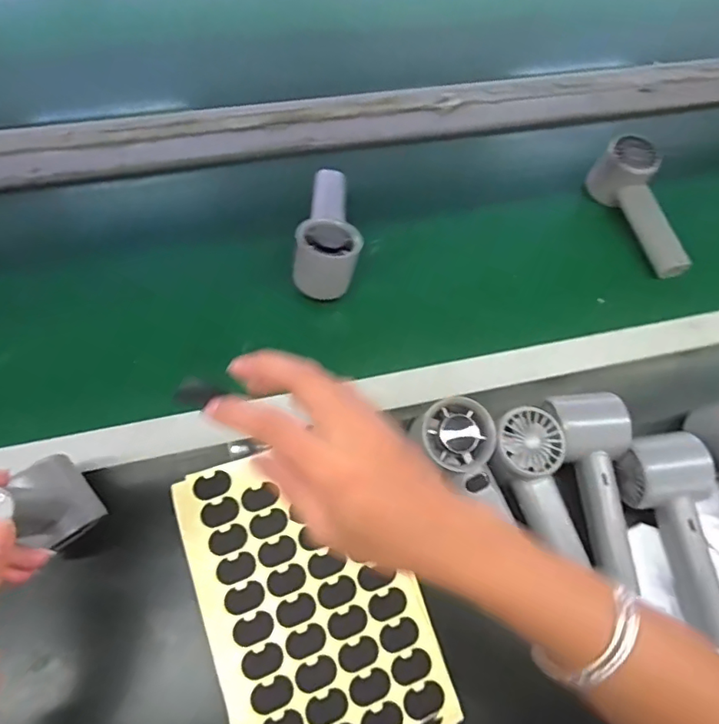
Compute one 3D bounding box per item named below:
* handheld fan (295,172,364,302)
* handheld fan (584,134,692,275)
[{"bbox_3d":[-0.025,-0.134,0.529,0.057,0.062,0.171,8,60,0],"label":"handheld fan"},{"bbox_3d":[0.297,-0.157,0.567,0.054,0.052,0.150,-14,74,-12],"label":"handheld fan"}]

